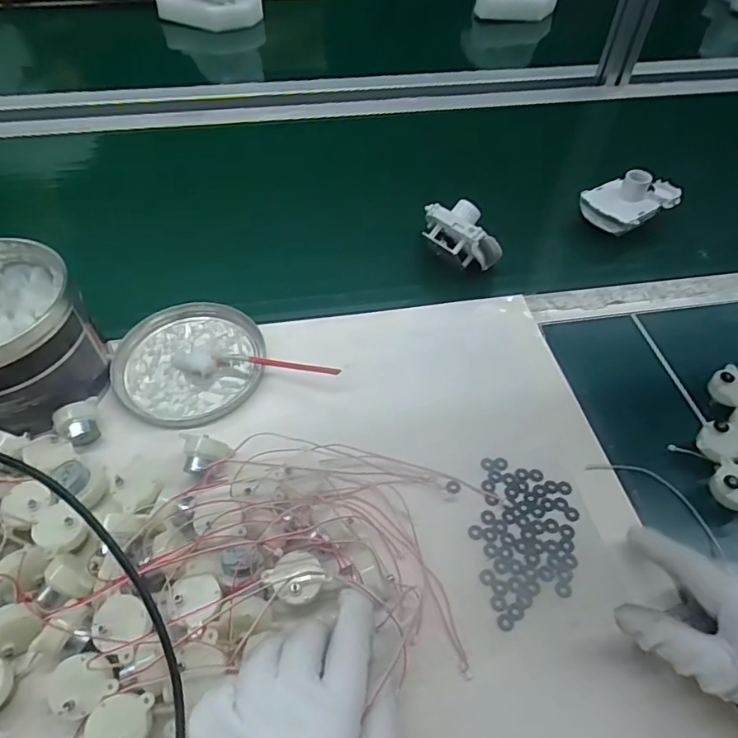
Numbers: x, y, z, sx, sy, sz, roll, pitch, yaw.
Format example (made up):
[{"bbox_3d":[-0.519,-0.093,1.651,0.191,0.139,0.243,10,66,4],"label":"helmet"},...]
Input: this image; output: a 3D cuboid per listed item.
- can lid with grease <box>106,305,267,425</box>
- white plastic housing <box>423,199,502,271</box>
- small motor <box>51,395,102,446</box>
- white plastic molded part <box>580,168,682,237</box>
[{"bbox_3d":[-0.163,-0.011,0.480,0.132,0.016,0.126,1,53,-1],"label":"can lid with grease"},{"bbox_3d":[0.090,-0.137,0.544,0.054,0.049,0.079,-24,57,-19],"label":"white plastic housing"},{"bbox_3d":[-0.228,0.044,0.424,0.033,0.025,0.030,-27,58,-21],"label":"small motor"},{"bbox_3d":[0.291,-0.189,0.592,0.081,0.050,0.068,-21,56,-17],"label":"white plastic molded part"}]

